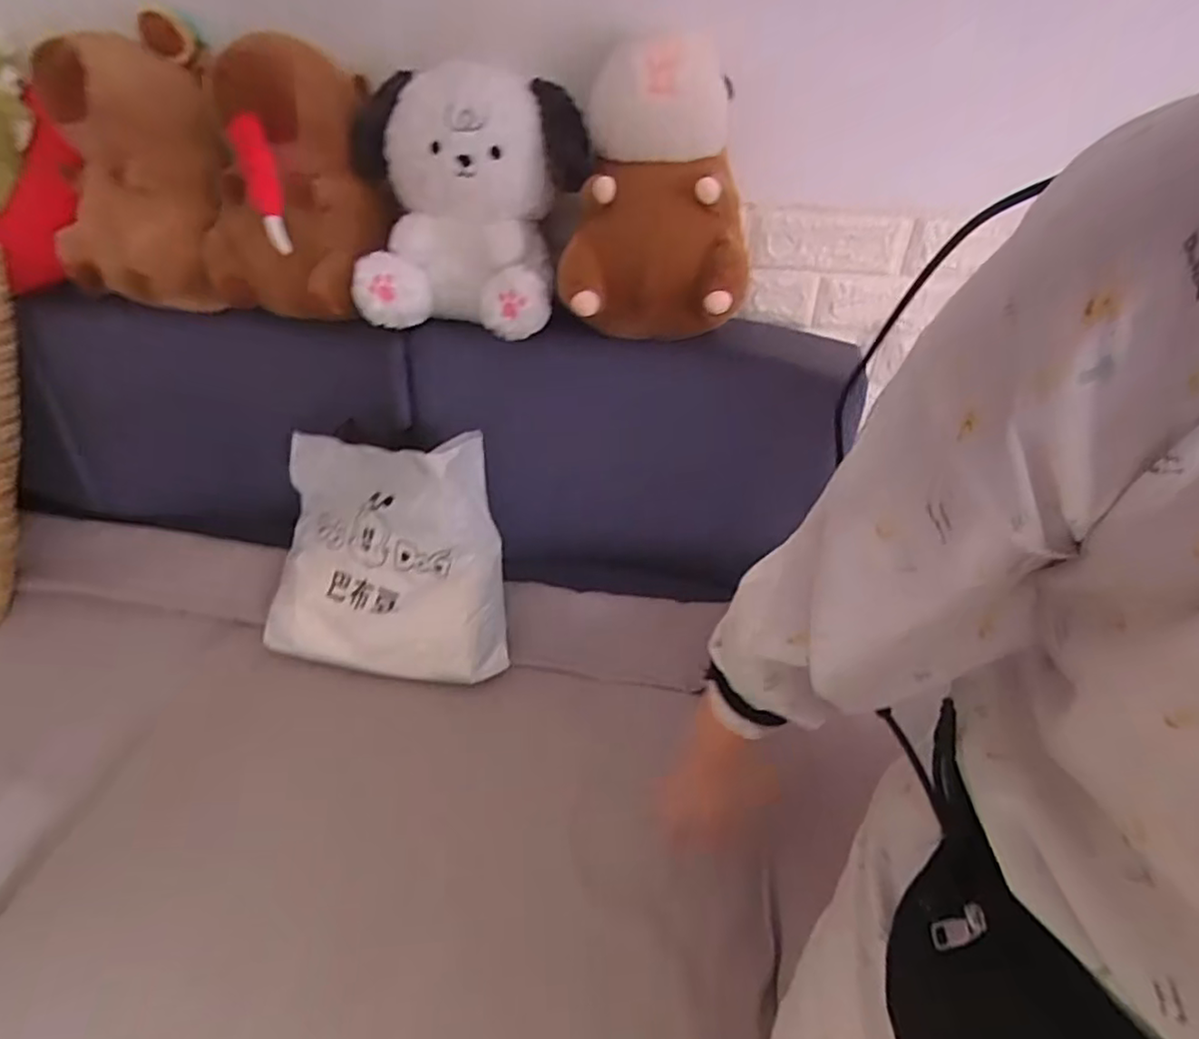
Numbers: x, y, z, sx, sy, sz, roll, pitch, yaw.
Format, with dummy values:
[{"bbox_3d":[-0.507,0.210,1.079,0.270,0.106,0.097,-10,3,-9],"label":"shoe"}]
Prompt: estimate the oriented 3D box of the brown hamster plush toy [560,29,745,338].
[{"bbox_3d":[0.067,-0.349,0.694,0.182,0.262,0.174,6,40,6],"label":"brown hamster plush toy"}]

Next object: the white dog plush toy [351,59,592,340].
[{"bbox_3d":[-0.148,-0.343,0.701,0.249,0.227,0.135,7,40,8],"label":"white dog plush toy"}]

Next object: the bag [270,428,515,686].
[{"bbox_3d":[-0.292,0.064,0.810,0.325,0.332,0.115,1,7,18],"label":"bag"}]

